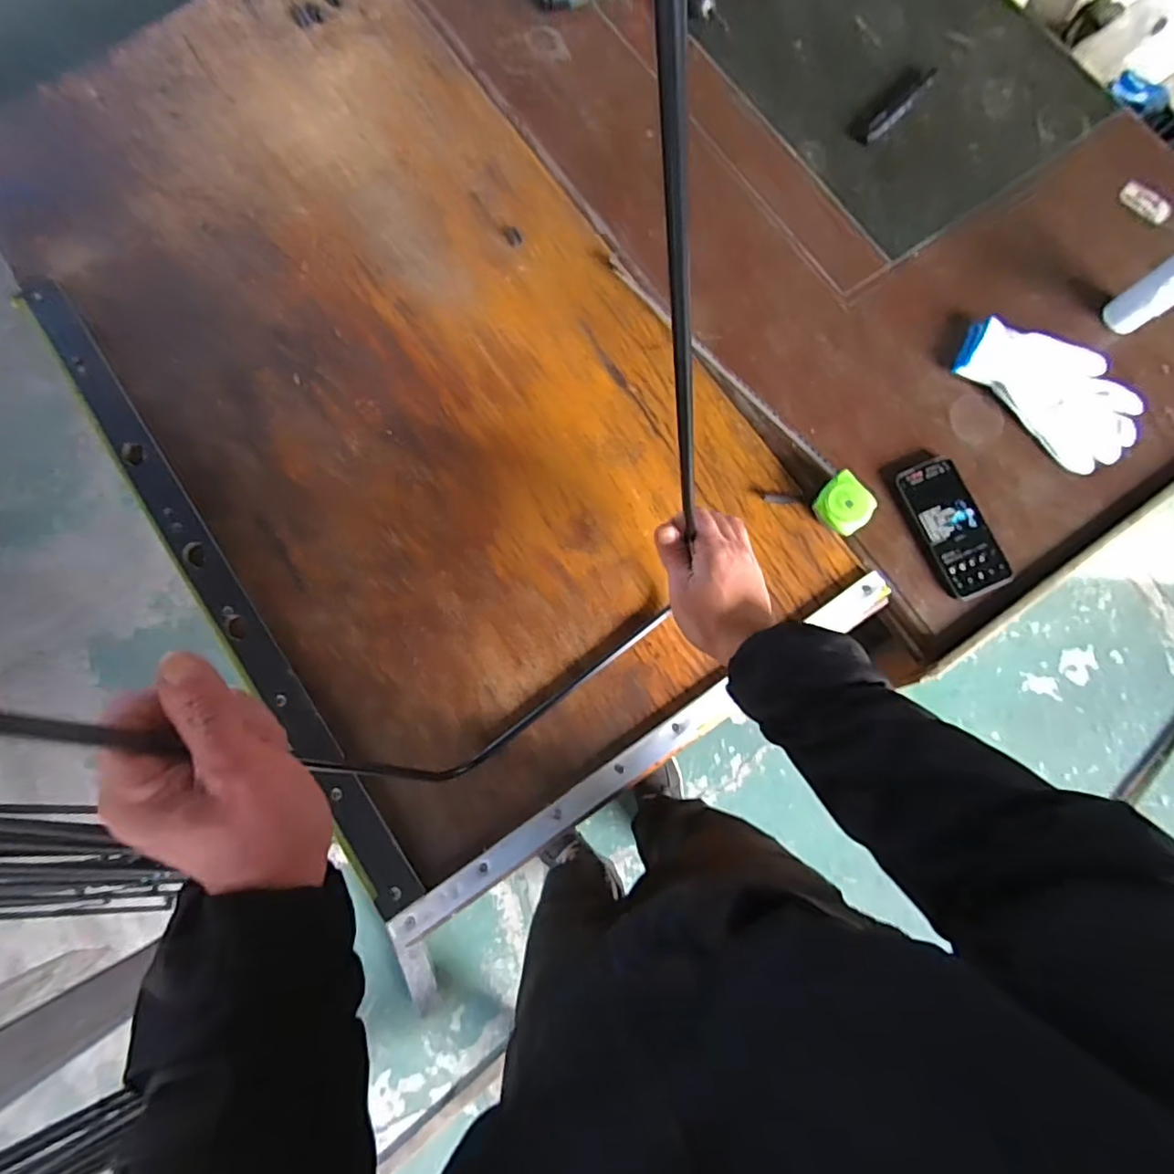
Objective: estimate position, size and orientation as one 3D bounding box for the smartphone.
[{"bbox_3d":[0.421,-0.069,0.672,0.070,0.014,0.161,-19,81,-4],"label":"smartphone"}]

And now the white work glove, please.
[{"bbox_3d":[0.553,-0.241,0.697,0.214,0.024,0.122,44,83,7],"label":"white work glove"}]

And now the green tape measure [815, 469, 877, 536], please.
[{"bbox_3d":[0.290,-0.092,0.664,0.054,0.037,0.059,-39,82,-7],"label":"green tape measure"}]

